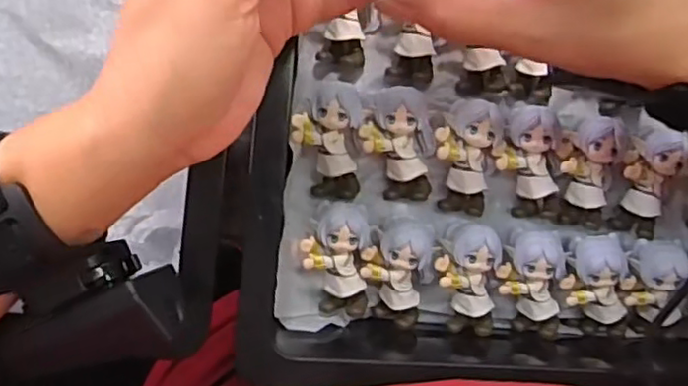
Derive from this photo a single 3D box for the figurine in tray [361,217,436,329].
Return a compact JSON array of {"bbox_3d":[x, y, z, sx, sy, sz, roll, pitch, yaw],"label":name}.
[{"bbox_3d":[0.030,0.046,0.355,0.039,0.022,0.061,3,93,-7],"label":"figurine in tray"}]

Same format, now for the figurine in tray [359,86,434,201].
[{"bbox_3d":[0.031,-0.026,0.354,0.039,0.021,0.061,-5,94,-7],"label":"figurine in tray"}]

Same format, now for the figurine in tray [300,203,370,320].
[{"bbox_3d":[-0.003,0.037,0.354,0.035,0.023,0.062,-5,110,-1],"label":"figurine in tray"}]

